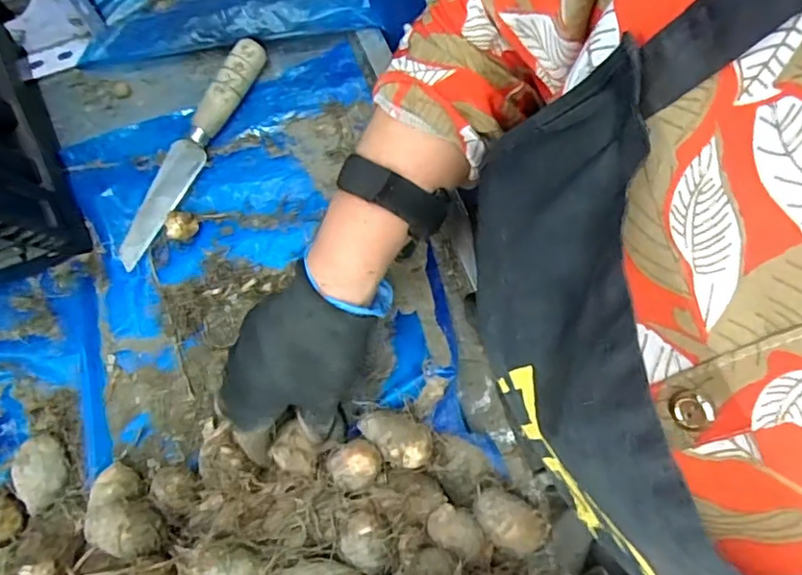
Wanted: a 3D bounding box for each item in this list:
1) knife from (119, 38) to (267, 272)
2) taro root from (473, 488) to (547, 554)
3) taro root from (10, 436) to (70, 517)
[{"bbox_3d":[-0.170,-0.111,0.471,0.027,0.023,0.201,28,79,7],"label":"knife"},{"bbox_3d":[0.071,0.156,0.396,0.048,0.032,0.029,27,79,7],"label":"taro root"},{"bbox_3d":[-0.250,0.130,0.413,0.031,0.026,0.050,1,77,1],"label":"taro root"}]

